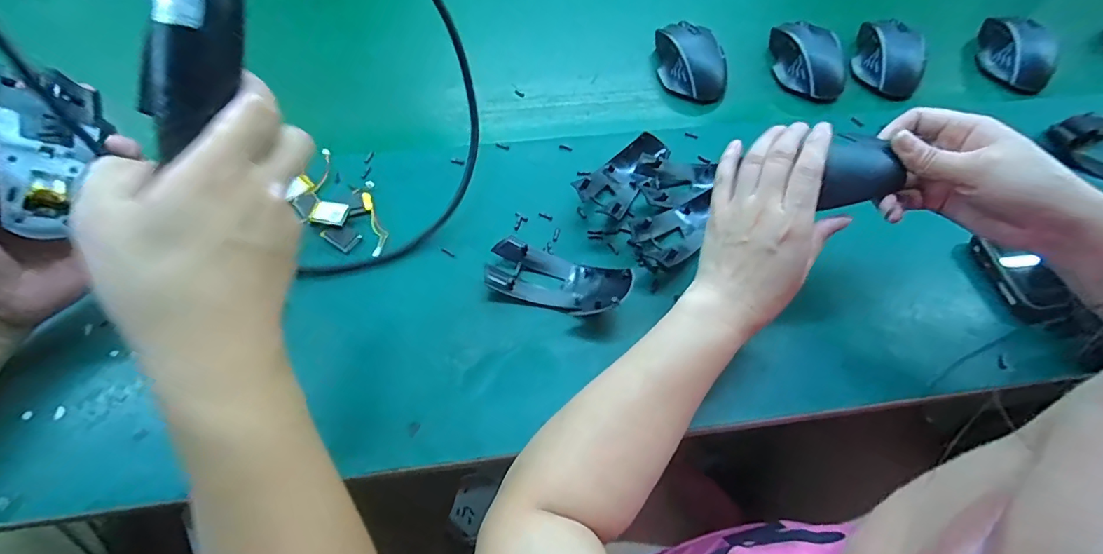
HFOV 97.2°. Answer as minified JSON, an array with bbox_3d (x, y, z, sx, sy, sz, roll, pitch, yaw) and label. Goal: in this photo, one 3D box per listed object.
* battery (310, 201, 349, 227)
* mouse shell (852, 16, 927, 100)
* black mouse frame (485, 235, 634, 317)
[{"bbox_3d":[-0.193,-0.056,0.425,0.030,0.006,0.020,8,80,-1],"label":"battery"},{"bbox_3d":[0.383,-0.250,0.545,0.065,0.035,0.092,18,62,8],"label":"mouse shell"},{"bbox_3d":[0.006,0.002,0.397,0.116,0.026,0.051,15,59,22],"label":"black mouse frame"}]

